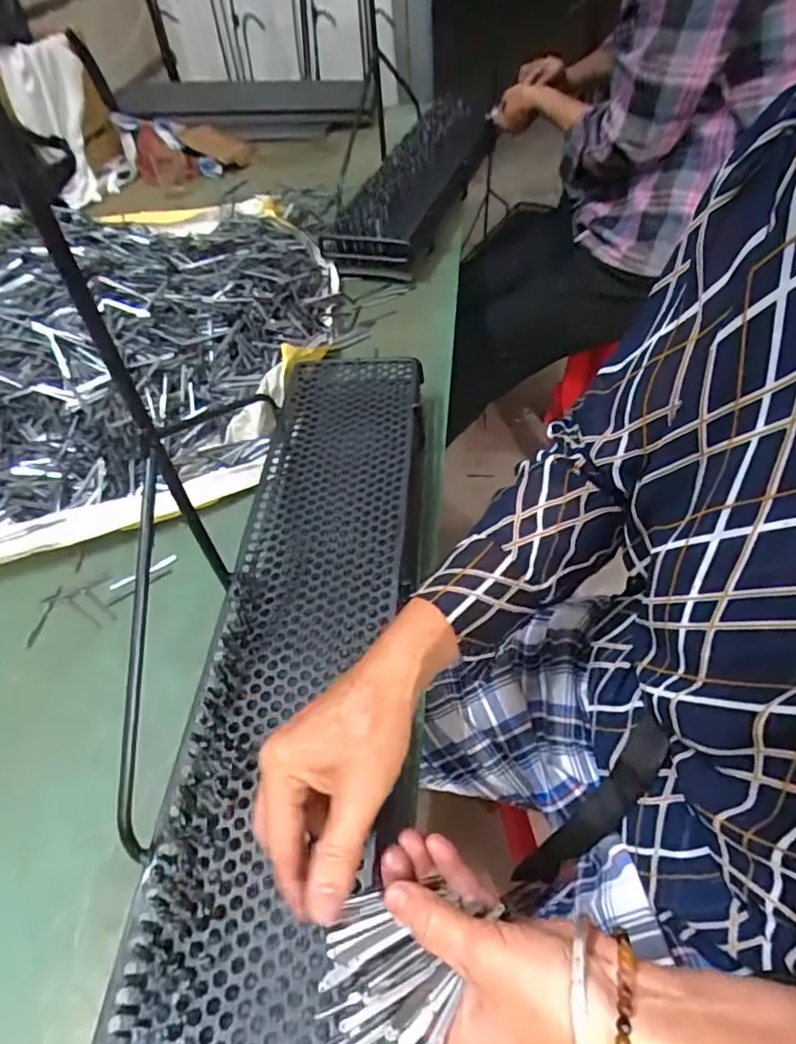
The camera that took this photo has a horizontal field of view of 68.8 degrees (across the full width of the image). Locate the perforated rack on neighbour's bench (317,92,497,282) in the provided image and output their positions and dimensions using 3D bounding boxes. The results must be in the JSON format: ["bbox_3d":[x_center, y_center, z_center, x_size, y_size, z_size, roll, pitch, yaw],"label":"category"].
[{"bbox_3d":[0.051,-0.624,1.036,0.152,0.077,0.583,13,54,16],"label":"perforated rack on neighbour's bench"}]

